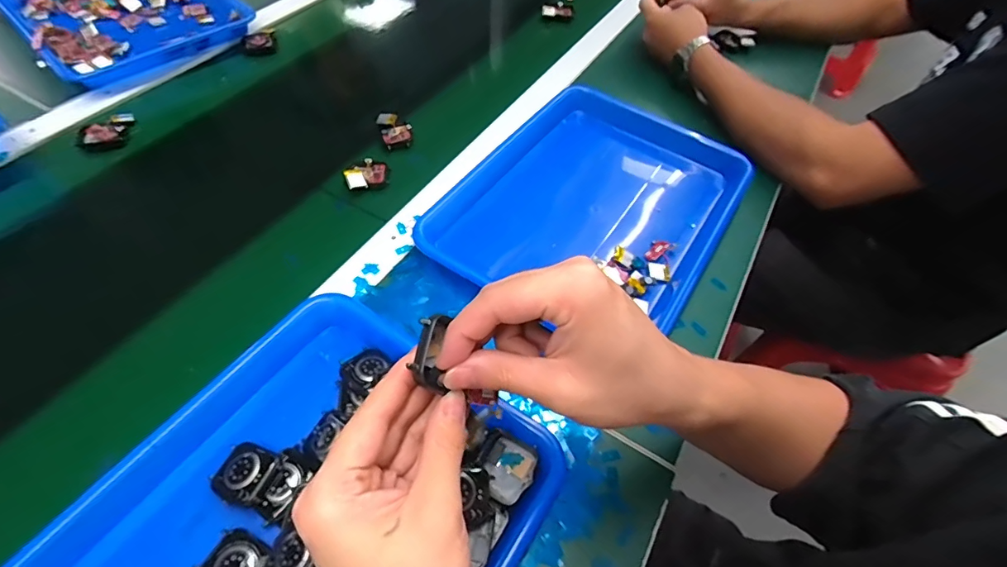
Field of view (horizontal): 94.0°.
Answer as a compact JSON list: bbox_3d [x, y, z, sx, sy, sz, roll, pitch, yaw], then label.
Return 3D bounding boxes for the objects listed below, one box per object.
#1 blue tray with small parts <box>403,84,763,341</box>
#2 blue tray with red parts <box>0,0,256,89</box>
[{"bbox_3d":[0.097,-0.082,0.501,0.250,0.038,0.317,31,59,16],"label":"blue tray with small parts"},{"bbox_3d":[-0.526,-0.385,0.656,0.245,0.035,0.286,-37,66,-25],"label":"blue tray with red parts"}]

